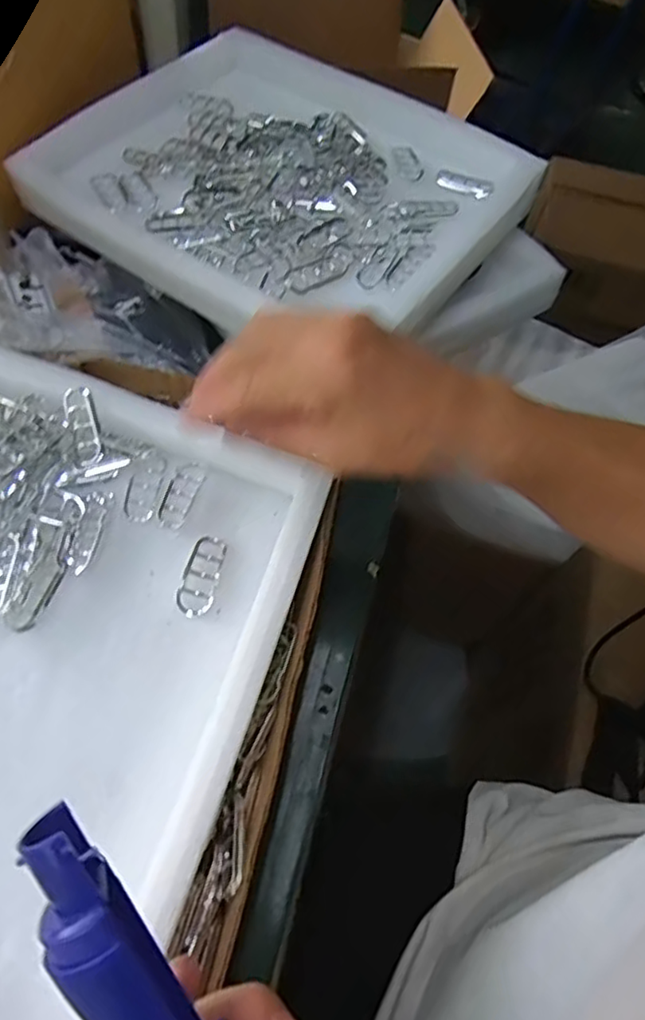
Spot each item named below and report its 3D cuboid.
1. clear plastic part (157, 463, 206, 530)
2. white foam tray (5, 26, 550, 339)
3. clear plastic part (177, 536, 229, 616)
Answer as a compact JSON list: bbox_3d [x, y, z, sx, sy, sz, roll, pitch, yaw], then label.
[{"bbox_3d":[-0.094,-0.010,0.399,0.019,0.005,0.048,19,60,5],"label":"clear plastic part"},{"bbox_3d":[-0.040,-0.281,0.520,0.371,0.047,0.286,33,63,12],"label":"white foam tray"},{"bbox_3d":[-0.074,0.040,0.372,0.022,0.008,0.055,10,60,0],"label":"clear plastic part"}]

